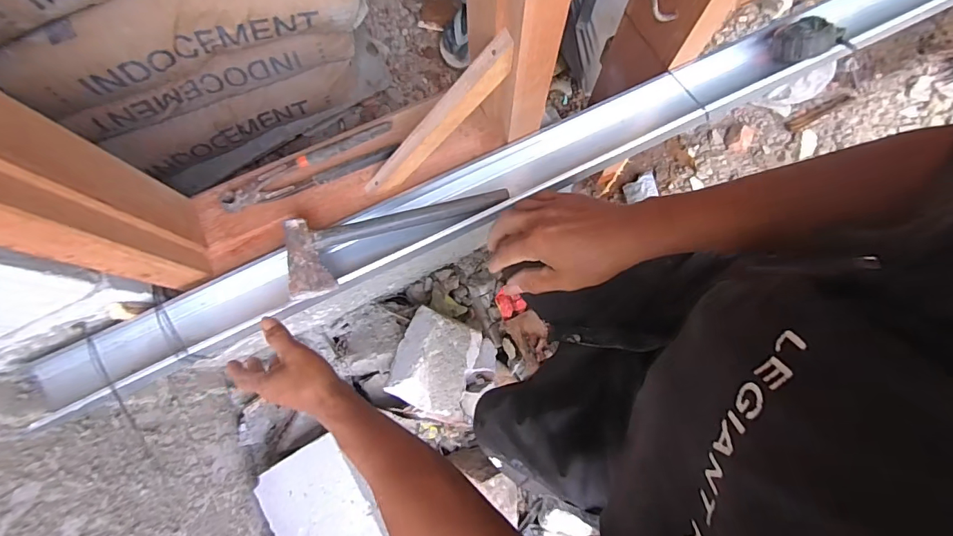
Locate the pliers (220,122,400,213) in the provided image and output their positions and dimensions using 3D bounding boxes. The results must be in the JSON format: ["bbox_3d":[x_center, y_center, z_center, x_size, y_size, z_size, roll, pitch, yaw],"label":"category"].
[{"bbox_3d":[-0.203,-0.120,0.573,0.218,0.018,0.046,-25,79,-4],"label":"pliers"}]

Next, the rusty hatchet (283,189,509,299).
[{"bbox_3d":[-0.090,-0.032,0.569,0.269,0.021,0.088,-10,94,-15],"label":"rusty hatchet"}]

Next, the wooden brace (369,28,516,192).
[{"bbox_3d":[-0.044,-0.156,0.507,0.249,0.035,0.023,-35,76,39],"label":"wooden brace"}]

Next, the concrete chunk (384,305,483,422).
[{"bbox_3d":[-0.081,0.207,0.994,0.170,0.153,0.192,24,80,5],"label":"concrete chunk"}]

